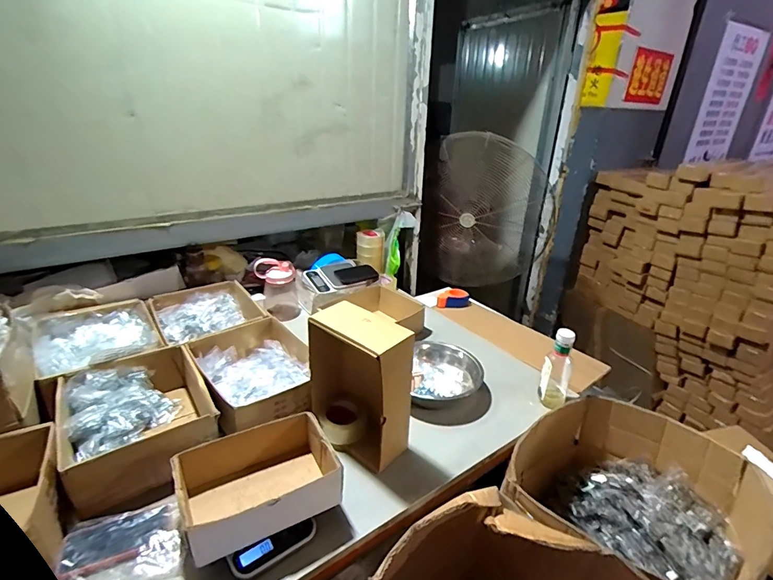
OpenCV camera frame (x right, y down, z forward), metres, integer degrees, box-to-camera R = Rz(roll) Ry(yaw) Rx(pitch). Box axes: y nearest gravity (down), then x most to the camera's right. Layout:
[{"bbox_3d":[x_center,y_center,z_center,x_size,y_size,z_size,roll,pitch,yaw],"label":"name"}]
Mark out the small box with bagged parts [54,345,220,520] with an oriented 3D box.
[{"bbox_3d":[-0.552,0.286,0.918,0.276,0.126,0.335,-14,29,-31],"label":"small box with bagged parts"}]

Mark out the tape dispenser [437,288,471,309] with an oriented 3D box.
[{"bbox_3d":[0.287,0.035,1.770,0.141,0.069,0.056,2,25,0],"label":"tape dispenser"}]

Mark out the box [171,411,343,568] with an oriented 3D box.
[{"bbox_3d":[-0.230,0.347,0.752,0.253,0.094,0.183,-12,28,-28],"label":"box"}]

